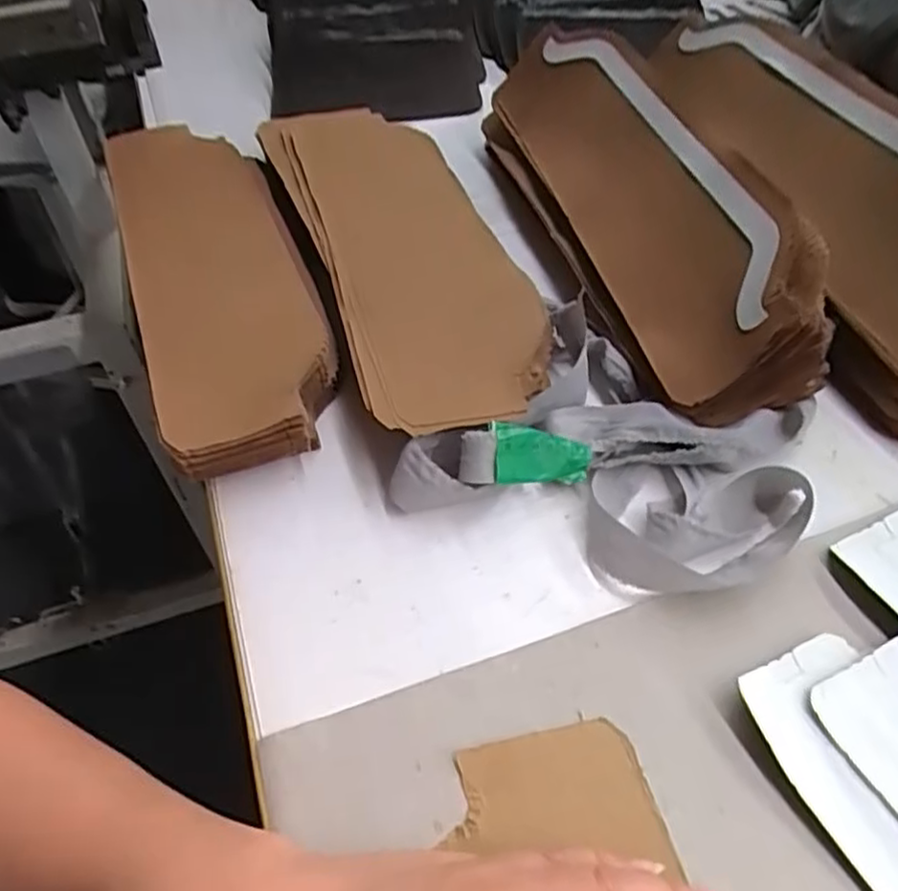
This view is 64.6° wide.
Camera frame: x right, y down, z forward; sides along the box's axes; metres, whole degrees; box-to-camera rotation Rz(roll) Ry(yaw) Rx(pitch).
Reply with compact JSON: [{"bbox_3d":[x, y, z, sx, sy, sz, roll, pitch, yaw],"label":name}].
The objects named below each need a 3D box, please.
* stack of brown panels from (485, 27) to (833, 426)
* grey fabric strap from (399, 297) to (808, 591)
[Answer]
[{"bbox_3d":[0.122,-0.187,0.521,0.113,0.102,0.417,-12,47,-5],"label":"stack of brown panels"},{"bbox_3d":[0.098,-0.001,0.398,0.201,0.044,0.175,22,53,24],"label":"grey fabric strap"}]

